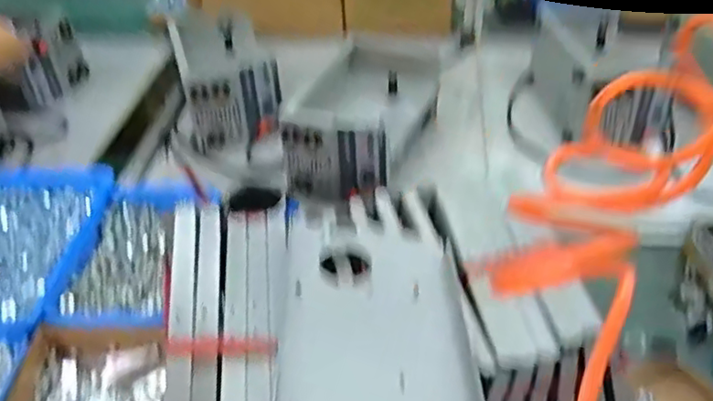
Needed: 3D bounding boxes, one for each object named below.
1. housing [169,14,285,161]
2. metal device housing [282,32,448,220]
[{"bbox_3d":[-0.239,-0.217,1.174,0.174,0.140,0.221,-18,42,-17],"label":"housing"},{"bbox_3d":[0.010,-0.133,1.057,0.174,0.132,0.280,14,43,19],"label":"metal device housing"}]

